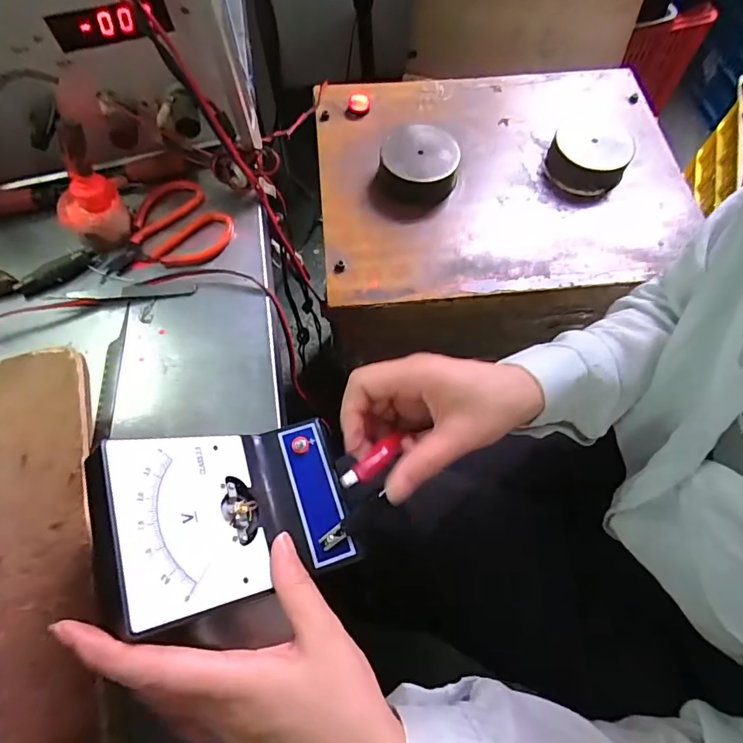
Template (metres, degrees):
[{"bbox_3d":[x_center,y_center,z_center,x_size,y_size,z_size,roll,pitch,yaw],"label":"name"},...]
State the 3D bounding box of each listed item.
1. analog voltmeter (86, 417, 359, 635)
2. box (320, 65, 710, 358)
[{"bbox_3d":[-0.075,0.077,0.264,0.113,0.082,0.096,-21,67,-8],"label":"analog voltmeter"},{"bbox_3d":[0.159,-0.225,0.620,0.439,0.152,0.365,-5,66,-1],"label":"box"}]

